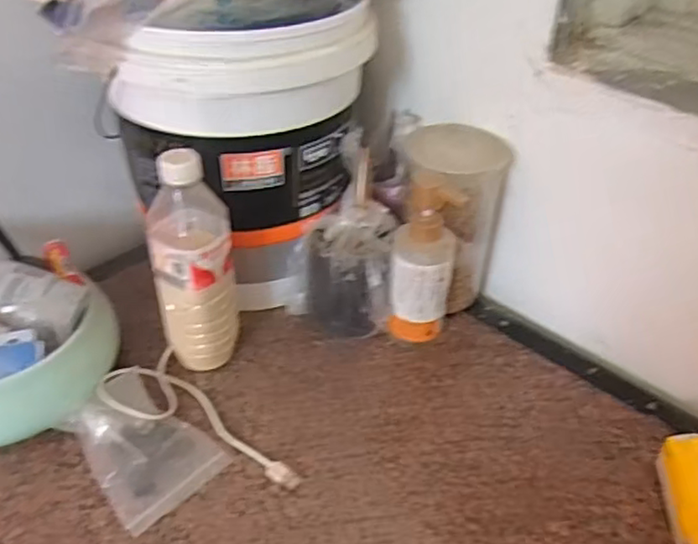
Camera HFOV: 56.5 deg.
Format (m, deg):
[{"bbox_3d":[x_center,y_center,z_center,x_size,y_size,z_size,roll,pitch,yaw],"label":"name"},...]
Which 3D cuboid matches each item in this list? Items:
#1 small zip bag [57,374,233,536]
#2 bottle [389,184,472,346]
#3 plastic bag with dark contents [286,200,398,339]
[{"bbox_3d":[-0.185,0.150,0.571,0.128,0.033,0.094,29,46,30],"label":"small zip bag"},{"bbox_3d":[0.074,-0.003,0.653,0.061,0.187,0.044,6,38,5],"label":"bottle"},{"bbox_3d":[-0.009,0.000,0.694,0.109,0.123,0.090,6,38,5],"label":"plastic bag with dark contents"}]

